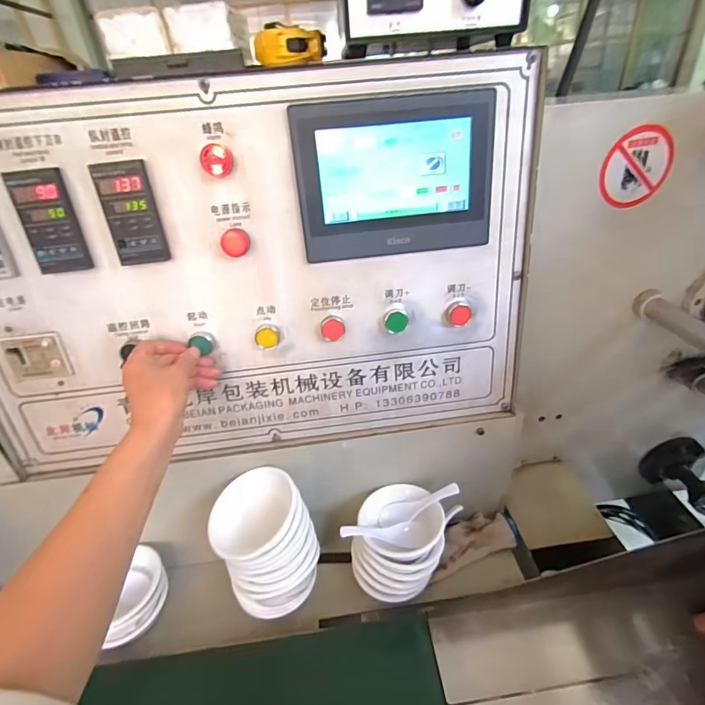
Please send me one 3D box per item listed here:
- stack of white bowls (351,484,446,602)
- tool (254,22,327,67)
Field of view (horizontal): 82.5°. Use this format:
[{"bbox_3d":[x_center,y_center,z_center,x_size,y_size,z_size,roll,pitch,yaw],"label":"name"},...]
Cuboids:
[{"bbox_3d":[0.065,0.274,0.564,0.116,0.139,0.113,11,37,24],"label":"stack of white bowls"},{"bbox_3d":[-0.062,-0.310,0.405,0.047,0.032,0.061,21,42,34],"label":"tool"}]

